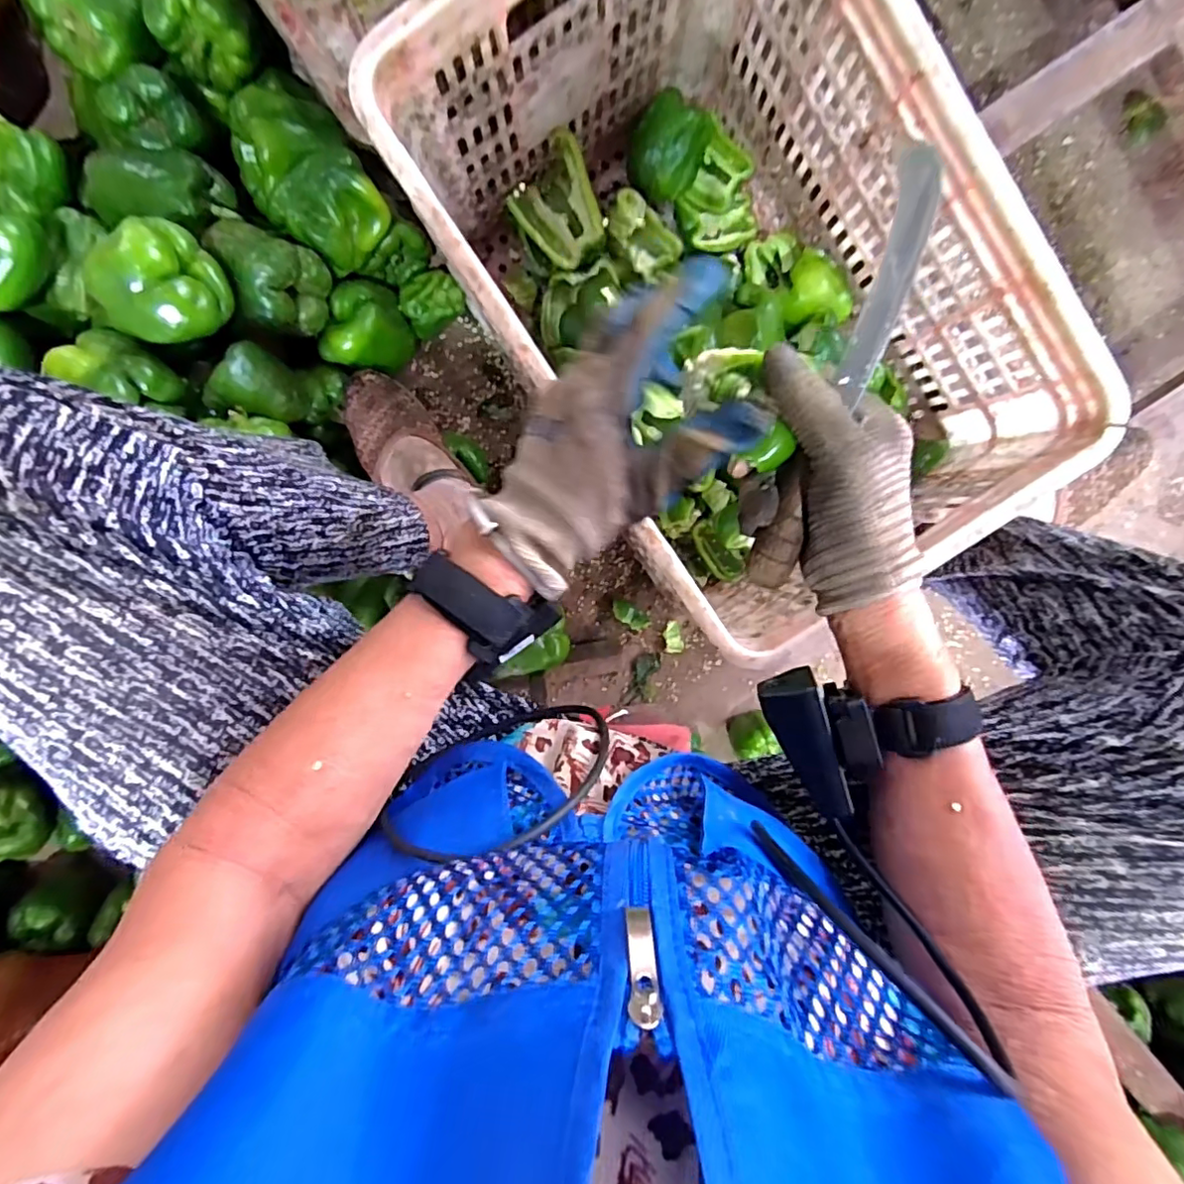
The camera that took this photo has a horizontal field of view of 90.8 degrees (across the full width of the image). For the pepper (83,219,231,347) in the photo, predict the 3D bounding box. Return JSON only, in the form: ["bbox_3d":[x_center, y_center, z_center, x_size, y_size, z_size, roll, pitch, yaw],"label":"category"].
[{"bbox_3d":[-0.361,-0.259,0.503,0.085,0.081,0.095,28,98,-3],"label":"pepper"}]

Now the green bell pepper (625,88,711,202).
[{"bbox_3d":[0.076,-0.470,0.618,0.080,0.059,0.079,0,99,1],"label":"green bell pepper"}]

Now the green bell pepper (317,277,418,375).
[{"bbox_3d":[-0.233,-0.276,0.619,0.068,0.064,0.093,23,99,-3],"label":"green bell pepper"}]

